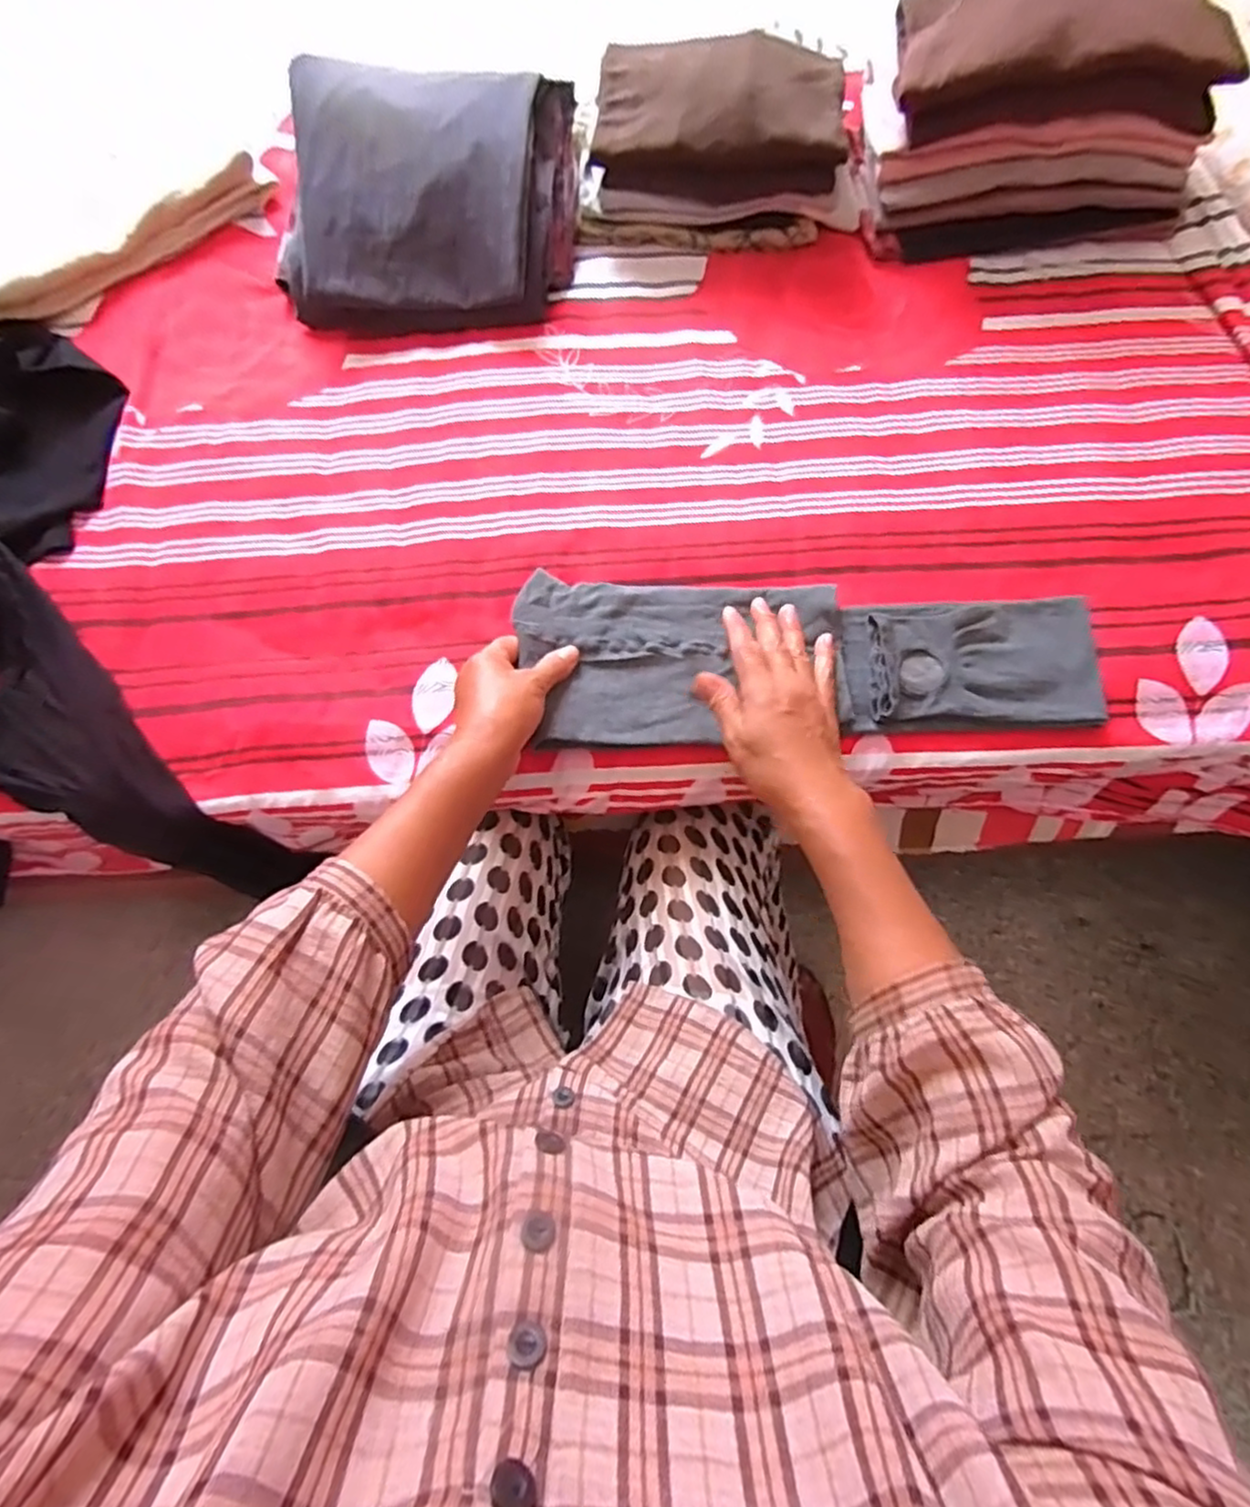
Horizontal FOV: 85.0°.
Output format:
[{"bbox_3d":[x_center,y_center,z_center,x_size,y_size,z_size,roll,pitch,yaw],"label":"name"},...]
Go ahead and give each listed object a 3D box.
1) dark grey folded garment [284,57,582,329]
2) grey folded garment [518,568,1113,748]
[{"bbox_3d":[-0.185,-0.529,0.642,0.263,0.104,0.232,1,71,3],"label":"dark grey folded garment"},{"bbox_3d":[0.138,-0.063,0.528,0.438,0.029,0.141,4,71,2],"label":"grey folded garment"}]

